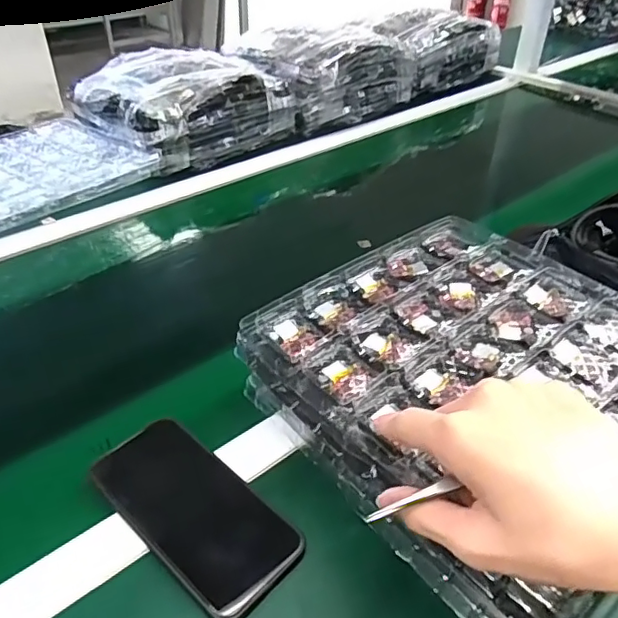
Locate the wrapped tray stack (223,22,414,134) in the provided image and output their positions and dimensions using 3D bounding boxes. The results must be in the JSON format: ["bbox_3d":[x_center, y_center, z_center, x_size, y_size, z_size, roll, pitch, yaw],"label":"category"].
[{"bbox_3d":[0.039,-0.458,1.091,0.305,0.140,0.214,-29,48,-33],"label":"wrapped tray stack"}]

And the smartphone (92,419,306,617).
[{"bbox_3d":[-0.084,0.142,0.412,0.157,0.017,0.078,29,46,31],"label":"smartphone"}]

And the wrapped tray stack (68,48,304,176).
[{"bbox_3d":[-0.215,-0.350,0.958,0.272,0.114,0.287,31,47,32],"label":"wrapped tray stack"}]

